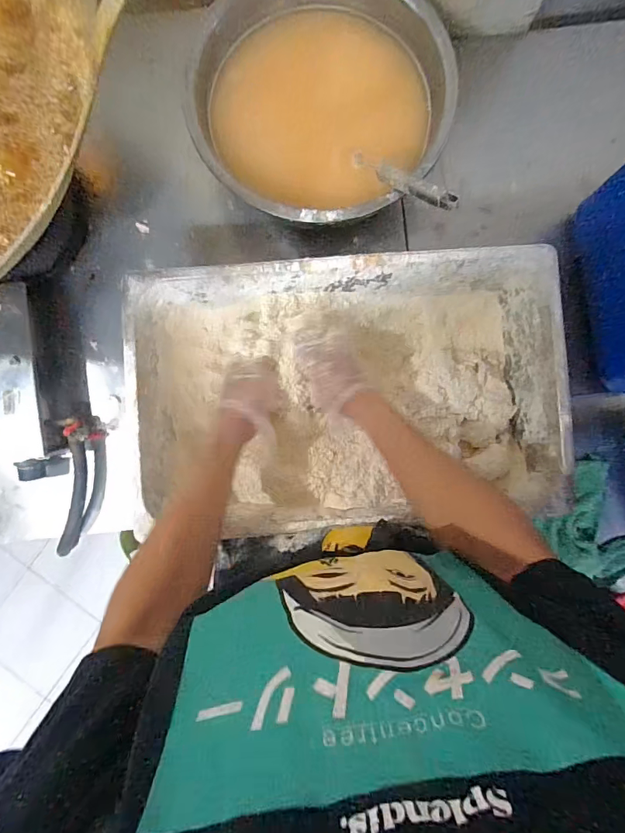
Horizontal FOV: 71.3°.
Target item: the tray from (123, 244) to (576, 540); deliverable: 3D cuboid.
[{"bbox_3d":[0.041,-0.029,0.578,0.504,0.144,0.314,-4,89,-1],"label":"tray"}]

